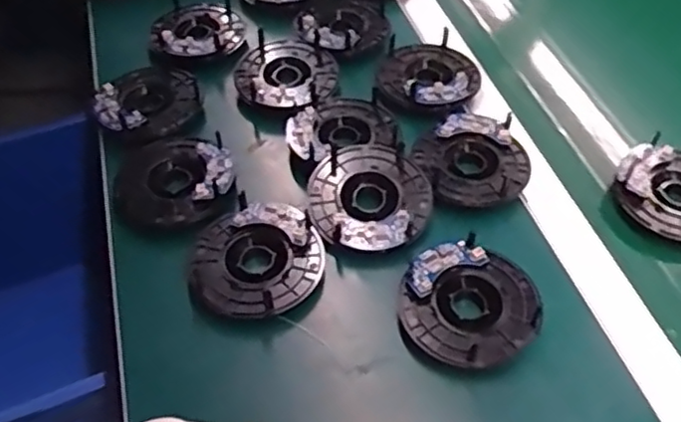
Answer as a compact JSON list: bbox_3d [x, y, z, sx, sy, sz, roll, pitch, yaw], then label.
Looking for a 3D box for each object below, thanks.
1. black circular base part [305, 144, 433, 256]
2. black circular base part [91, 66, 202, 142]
[{"bbox_3d":[0.023,-0.015,0.553,0.102,0.011,0.102,0,51,0],"label":"black circular base part"},{"bbox_3d":[-0.185,-0.110,0.630,0.095,0.018,0.094,0,51,0],"label":"black circular base part"}]

